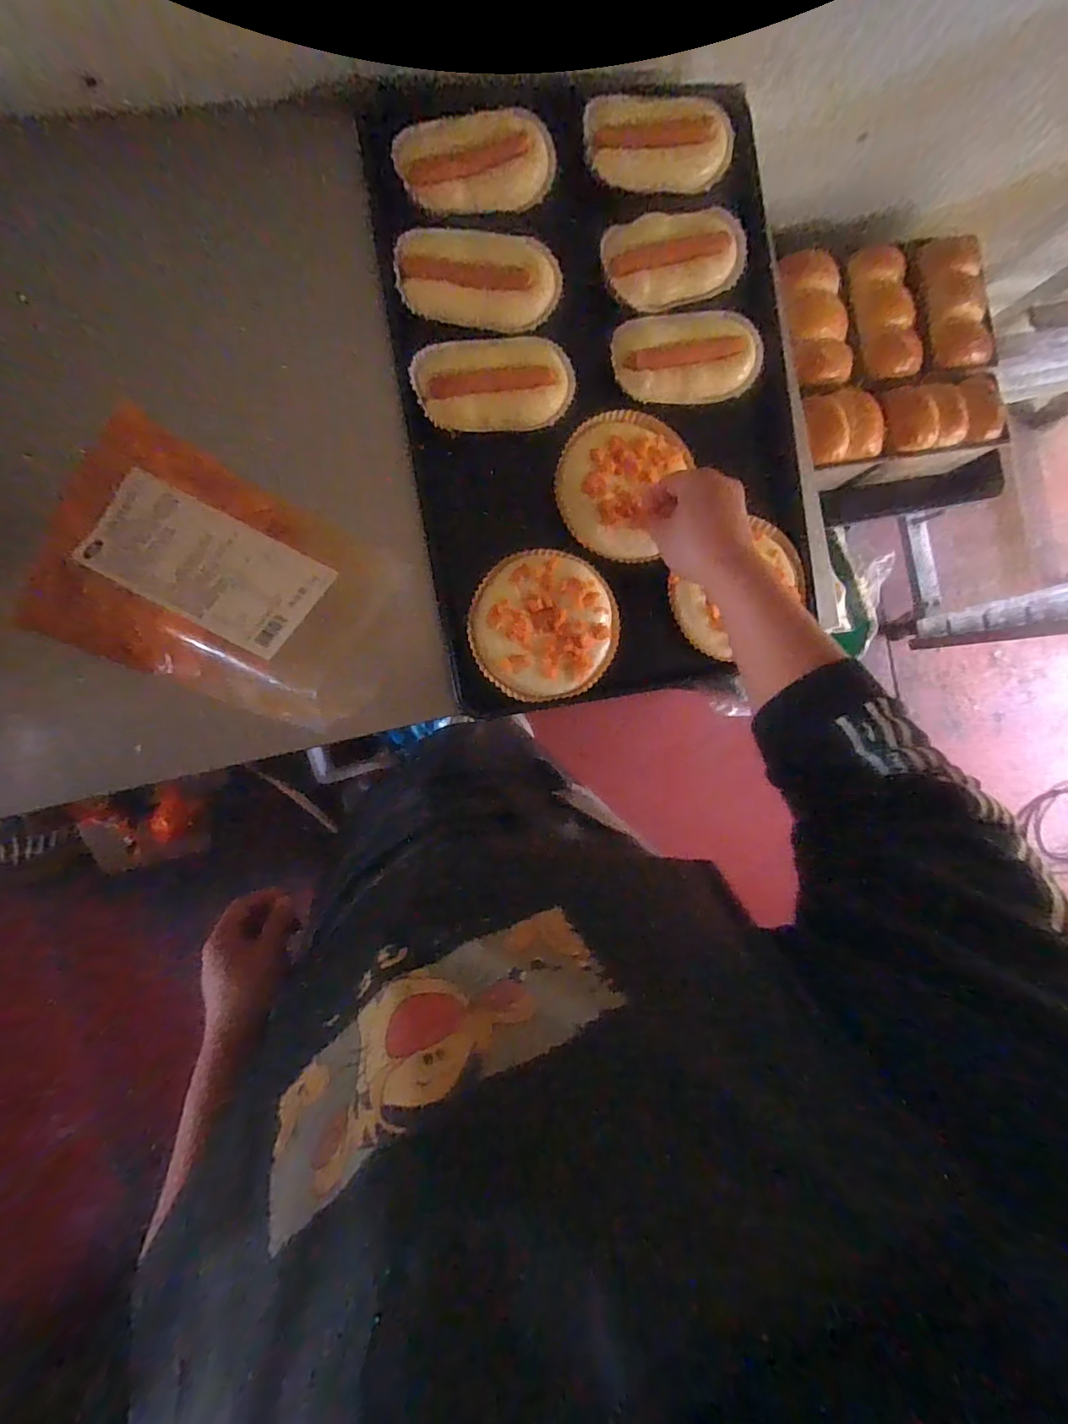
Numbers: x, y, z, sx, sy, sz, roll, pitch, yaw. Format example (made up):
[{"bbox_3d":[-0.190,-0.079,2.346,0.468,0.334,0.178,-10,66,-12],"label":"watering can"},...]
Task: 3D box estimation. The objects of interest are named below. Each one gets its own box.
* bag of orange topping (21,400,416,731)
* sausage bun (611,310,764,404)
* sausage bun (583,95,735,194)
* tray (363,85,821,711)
[{"bbox_3d":[-0.278,-0.124,0.485,0.280,0.100,0.207,21,89,-10],"label":"bag of orange topping"},{"bbox_3d":[0.161,-0.372,0.587,0.157,0.026,0.089,-10,94,-9],"label":"sausage bun"},{"bbox_3d":[0.127,-0.574,0.572,0.151,0.033,0.062,-2,93,-9],"label":"sausage bun"},{"bbox_3d":[0.080,-0.309,0.579,0.407,0.035,0.569,-10,94,-9],"label":"tray"}]

